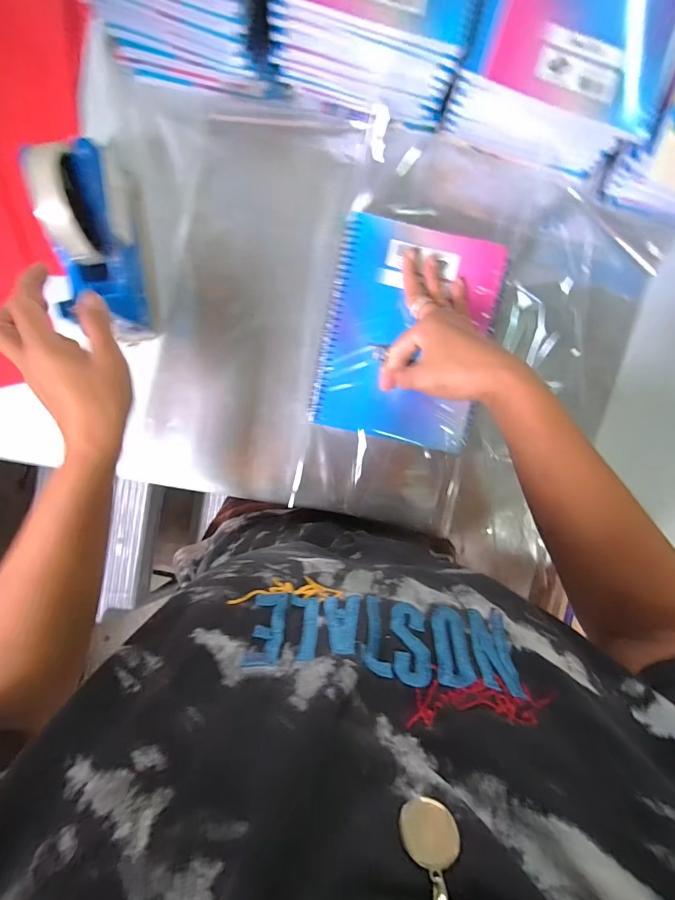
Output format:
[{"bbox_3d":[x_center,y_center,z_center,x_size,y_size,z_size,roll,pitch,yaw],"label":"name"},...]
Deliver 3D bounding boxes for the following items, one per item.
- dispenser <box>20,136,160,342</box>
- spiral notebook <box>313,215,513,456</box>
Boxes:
[{"bbox_3d":[-0.218,-0.189,0.364,0.058,0.103,0.159,-2,97,-2],"label":"dispenser"},{"bbox_3d":[0.067,-0.107,0.380,0.155,0.008,0.198,11,96,-4],"label":"spiral notebook"}]

